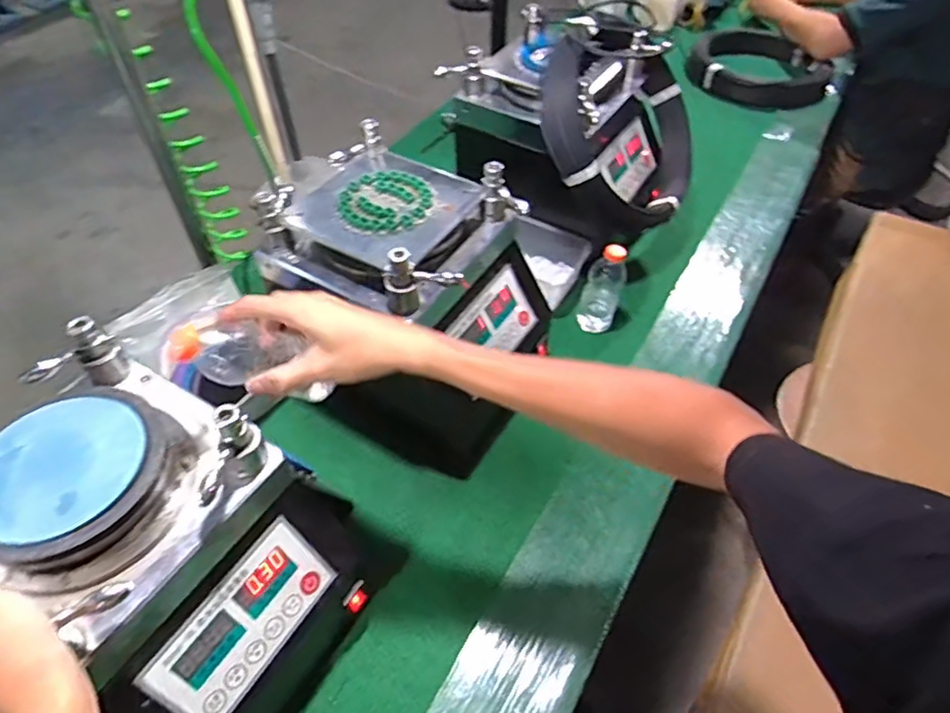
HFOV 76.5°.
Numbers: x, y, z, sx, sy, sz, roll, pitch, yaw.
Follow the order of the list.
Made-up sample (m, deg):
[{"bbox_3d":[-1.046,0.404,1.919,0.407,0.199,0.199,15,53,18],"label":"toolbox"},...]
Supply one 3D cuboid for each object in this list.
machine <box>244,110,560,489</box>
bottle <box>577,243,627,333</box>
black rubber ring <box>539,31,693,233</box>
[{"bbox_3d":[-0.076,-0.079,0.731,0.282,0.292,0.223,25,56,19],"label":"machine"},{"bbox_3d":[0.181,-0.098,0.856,0.053,0.132,0.054,16,53,12],"label":"bottle"},{"bbox_3d":[0.221,-0.326,0.878,0.295,0.277,0.061,-31,19,-36],"label":"black rubber ring"}]

